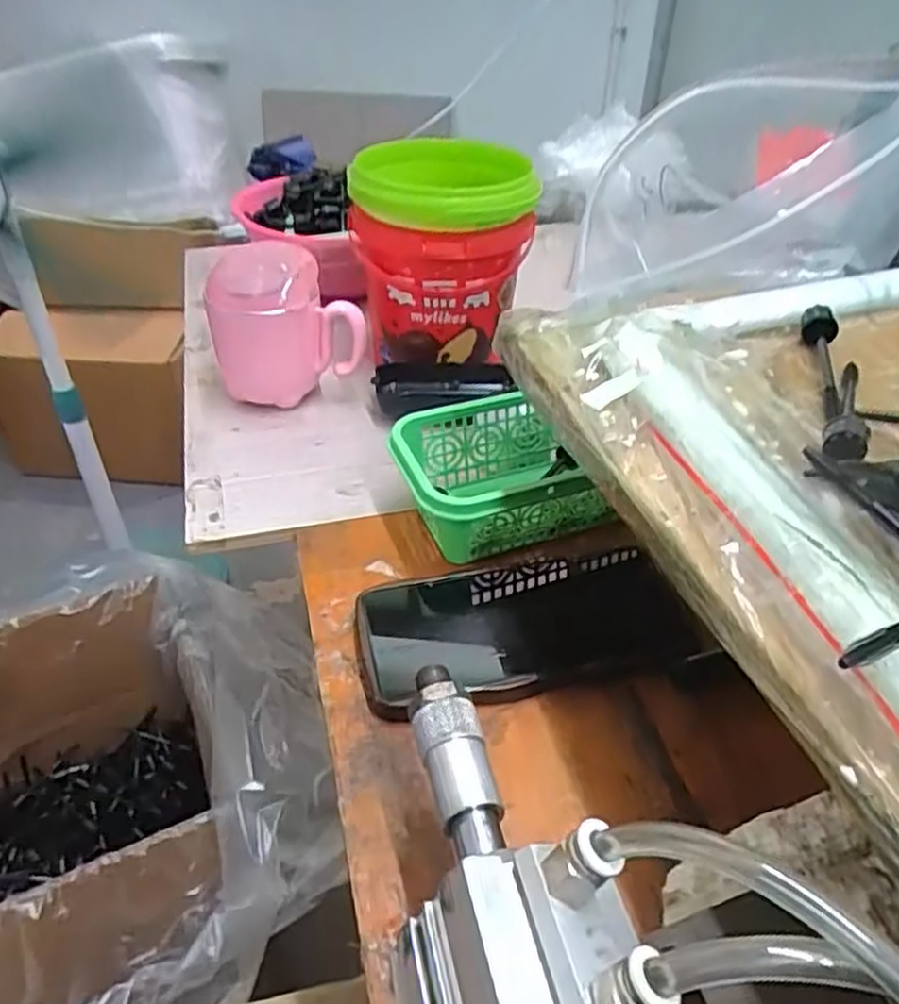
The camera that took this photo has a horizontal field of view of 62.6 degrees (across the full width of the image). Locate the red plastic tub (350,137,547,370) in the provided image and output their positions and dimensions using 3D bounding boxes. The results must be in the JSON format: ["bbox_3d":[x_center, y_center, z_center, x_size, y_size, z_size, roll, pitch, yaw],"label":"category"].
[{"bbox_3d":[-0.008,-0.189,0.555,0.122,0.127,0.127,-2,39,-5],"label":"red plastic tub"}]

